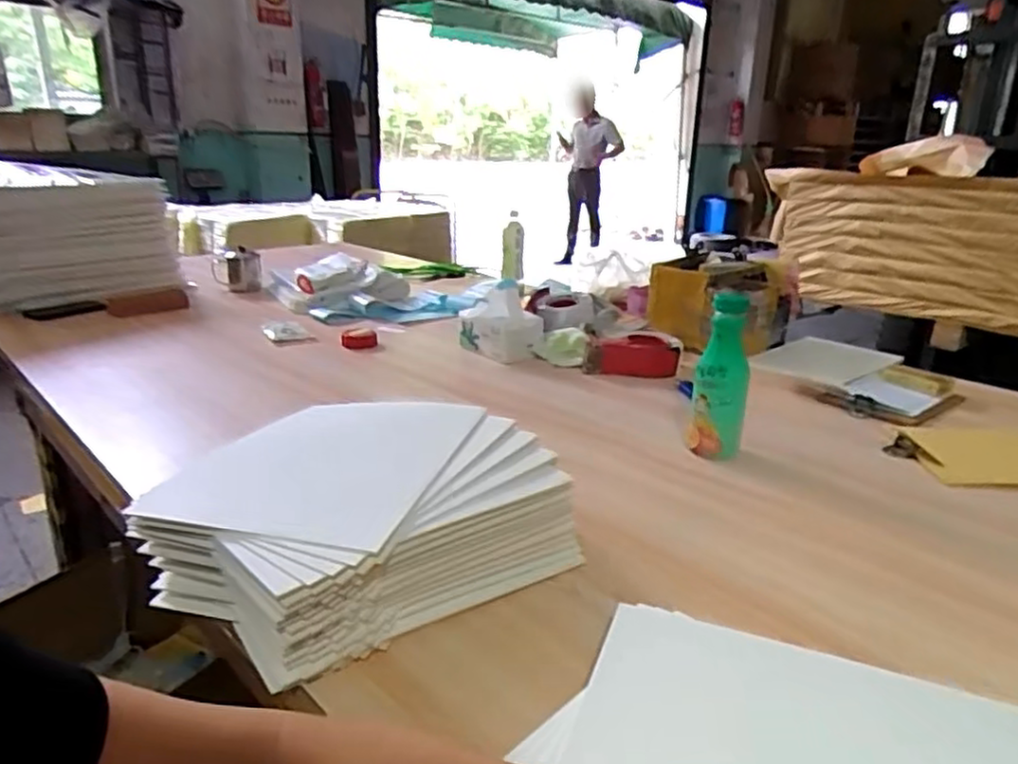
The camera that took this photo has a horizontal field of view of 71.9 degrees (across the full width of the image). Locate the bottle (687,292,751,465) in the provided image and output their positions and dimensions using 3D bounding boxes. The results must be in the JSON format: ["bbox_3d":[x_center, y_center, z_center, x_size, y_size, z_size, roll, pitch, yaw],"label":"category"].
[{"bbox_3d":[0.265,-0.002,0.877,0.063,0.203,0.056,8,21,19],"label":"bottle"}]

